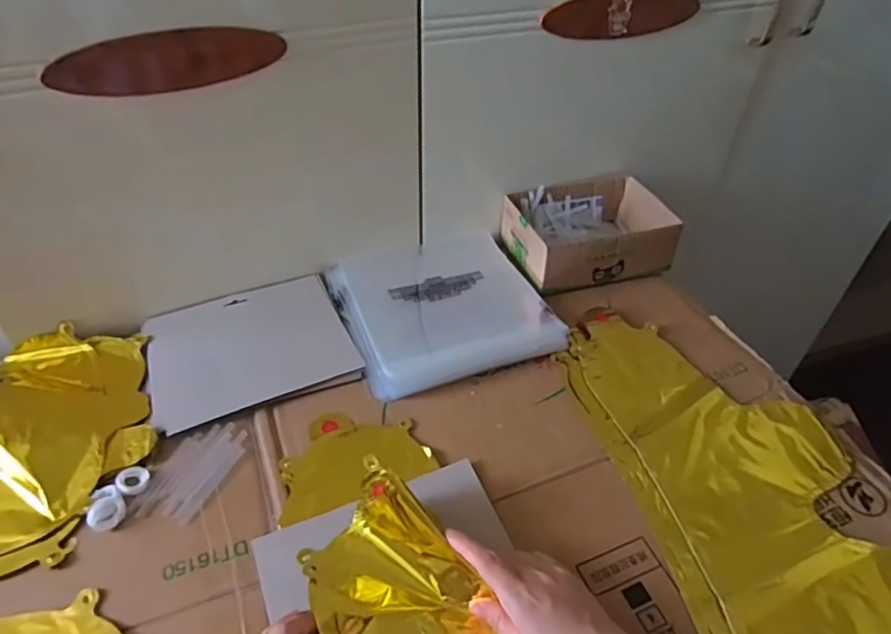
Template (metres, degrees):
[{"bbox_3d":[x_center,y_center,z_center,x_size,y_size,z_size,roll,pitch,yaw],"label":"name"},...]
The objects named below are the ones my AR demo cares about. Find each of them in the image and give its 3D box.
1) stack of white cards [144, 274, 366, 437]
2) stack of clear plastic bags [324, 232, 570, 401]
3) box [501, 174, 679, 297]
[{"bbox_3d":[-0.204,0.030,0.626,0.200,0.015,0.158,-17,47,-20],"label":"stack of white cards"},{"bbox_3d":[-0.004,-0.017,0.684,0.227,0.021,0.217,-14,46,-17],"label":"stack of clear plastic bags"},{"bbox_3d":[0.175,-0.104,0.746,0.184,0.069,0.138,-9,44,-11],"label":"box"}]

